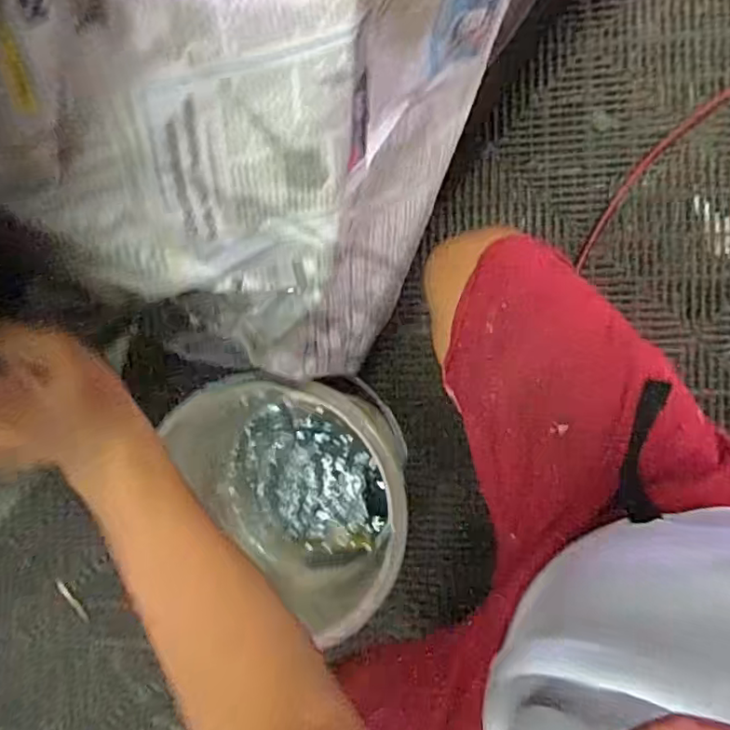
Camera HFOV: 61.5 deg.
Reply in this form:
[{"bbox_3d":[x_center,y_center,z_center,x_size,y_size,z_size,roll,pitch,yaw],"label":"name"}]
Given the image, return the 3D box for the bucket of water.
[{"bbox_3d":[-0.084,0.160,0.768,0.278,0.244,0.278,0,89,8],"label":"bucket of water"}]

